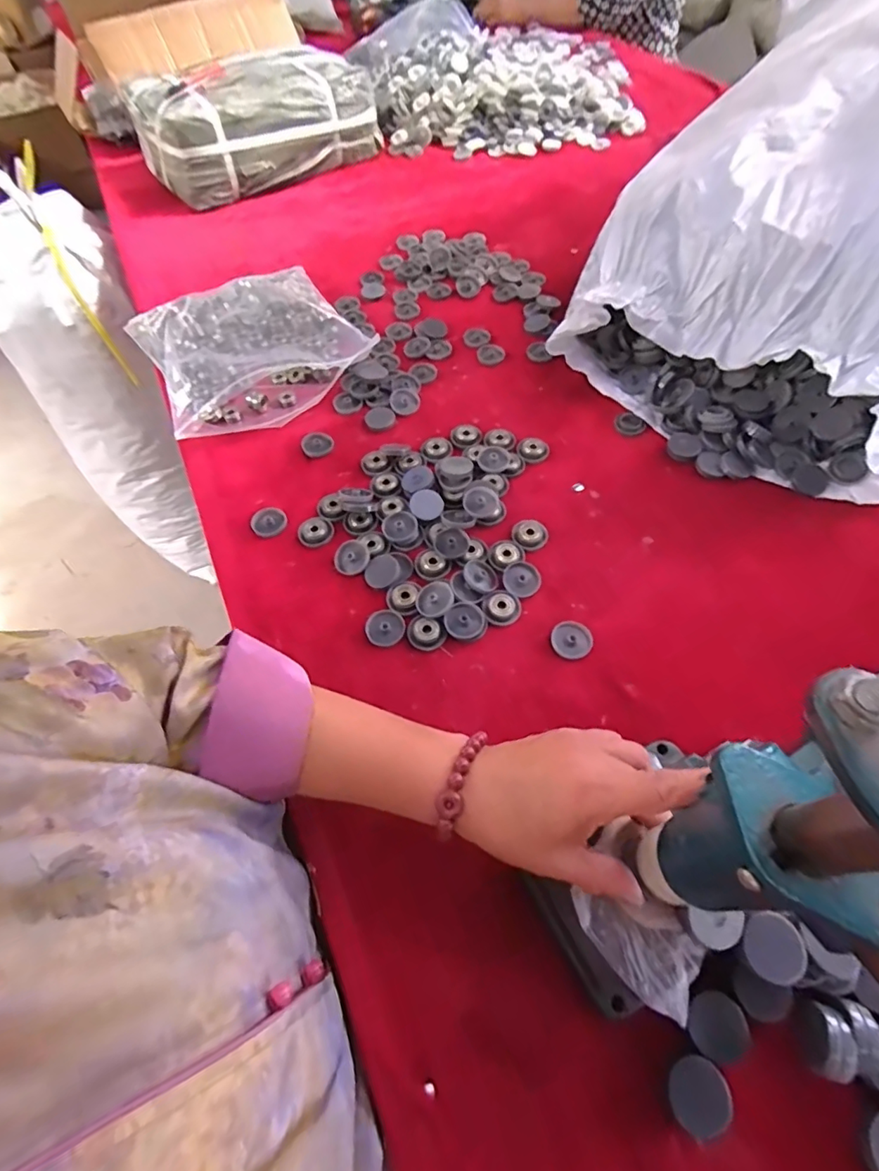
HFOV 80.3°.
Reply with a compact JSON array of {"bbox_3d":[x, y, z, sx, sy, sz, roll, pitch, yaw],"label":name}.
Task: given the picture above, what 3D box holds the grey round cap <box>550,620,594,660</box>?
[{"bbox_3d":[0.111,0.045,0.439,0.034,0.006,0.033,-2,57,3],"label":"grey round cap"}]

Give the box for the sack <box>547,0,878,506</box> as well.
[{"bbox_3d":[0.445,-0.415,0.587,0.410,0.202,0.648,36,66,23],"label":"sack"}]

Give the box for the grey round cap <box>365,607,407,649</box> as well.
[{"bbox_3d":[-0.048,0.036,0.451,0.033,0.004,0.034,-2,57,3],"label":"grey round cap"}]

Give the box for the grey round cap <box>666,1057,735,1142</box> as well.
[{"bbox_3d":[0.143,0.281,0.287,0.030,0.005,0.033,-2,57,3],"label":"grey round cap"}]

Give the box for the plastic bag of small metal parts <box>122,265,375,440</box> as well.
[{"bbox_3d":[-0.235,-0.300,0.633,0.231,0.055,0.253,-29,60,-14],"label":"plastic bag of small metal parts"}]

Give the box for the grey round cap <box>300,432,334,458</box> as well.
[{"bbox_3d":[-0.135,-0.156,0.572,0.034,0.008,0.032,-2,57,3],"label":"grey round cap"}]

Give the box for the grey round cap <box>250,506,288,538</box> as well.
[{"bbox_3d":[-0.169,-0.063,0.518,0.034,0.005,0.037,-2,57,3],"label":"grey round cap"}]

